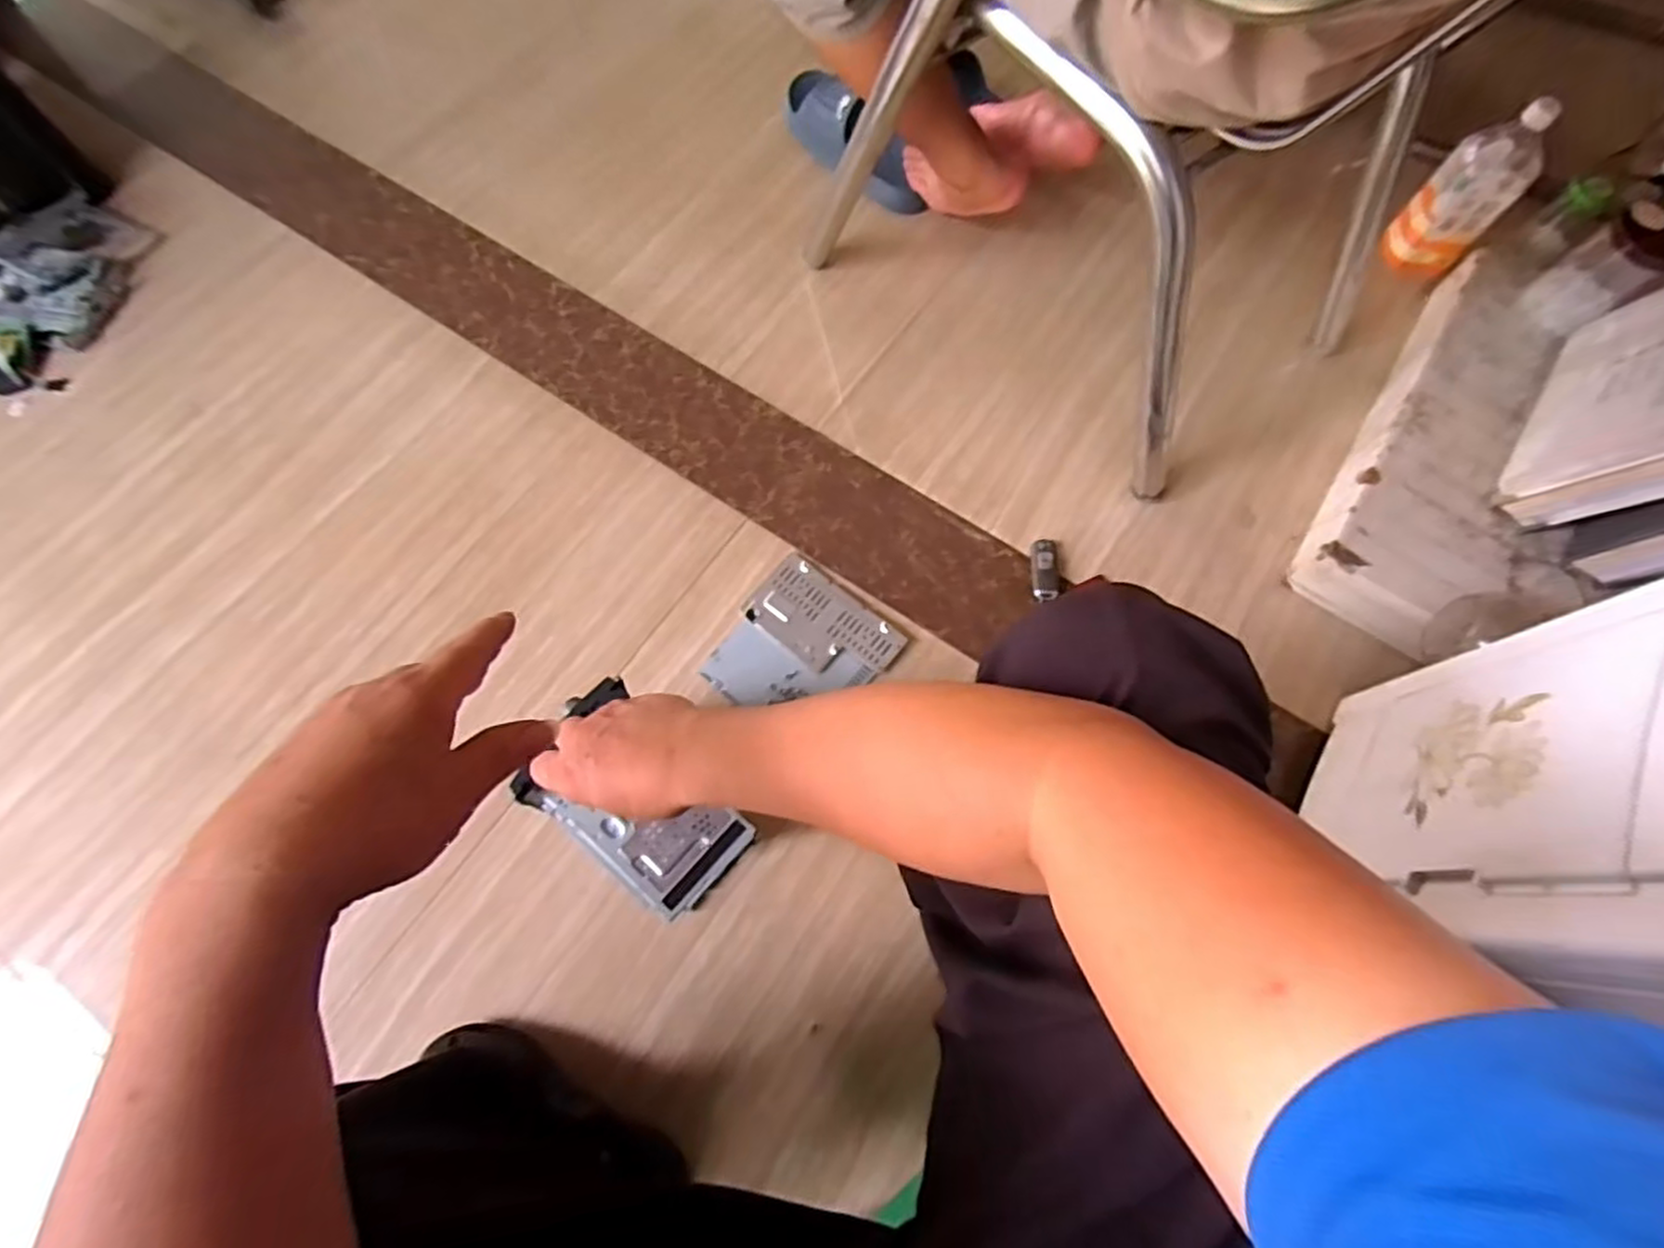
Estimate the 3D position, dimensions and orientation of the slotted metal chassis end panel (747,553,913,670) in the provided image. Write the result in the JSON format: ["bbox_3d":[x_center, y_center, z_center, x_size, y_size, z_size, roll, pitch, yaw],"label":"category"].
[{"bbox_3d":[-0.007,-0.001,0.854,0.170,0.008,0.099,35,71,16],"label":"slotted metal chassis end panel"}]

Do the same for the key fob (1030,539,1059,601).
[{"bbox_3d":[0.252,-0.065,0.880,0.032,0.013,0.081,3,66,3],"label":"key fob"}]

